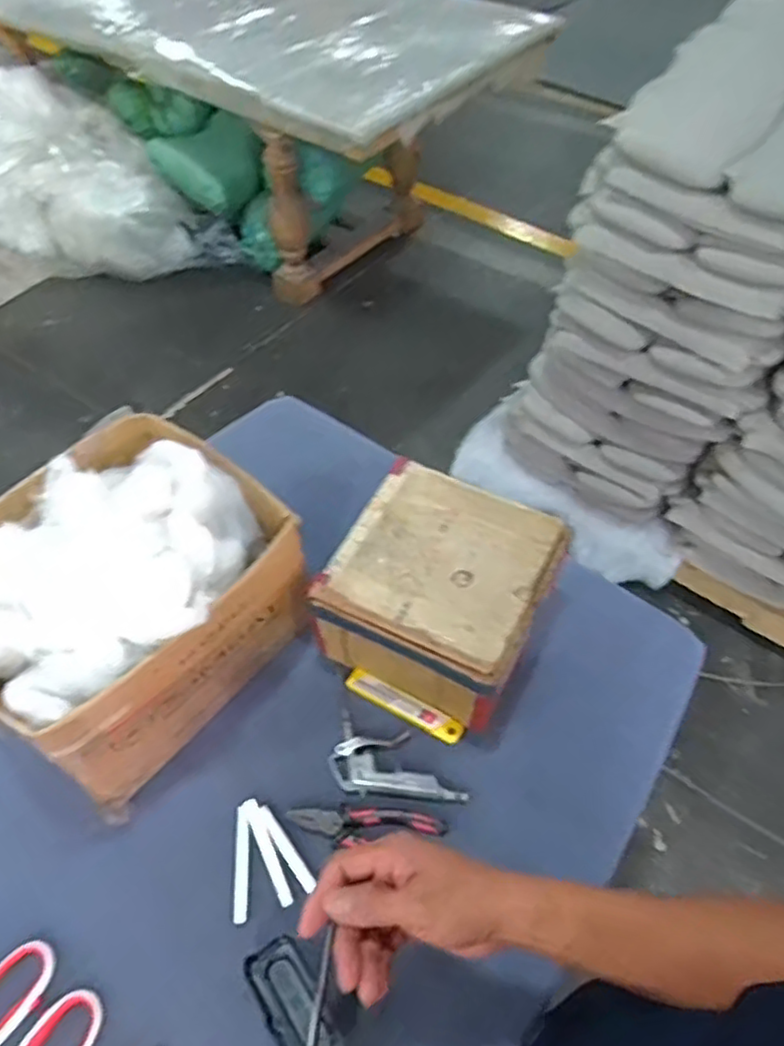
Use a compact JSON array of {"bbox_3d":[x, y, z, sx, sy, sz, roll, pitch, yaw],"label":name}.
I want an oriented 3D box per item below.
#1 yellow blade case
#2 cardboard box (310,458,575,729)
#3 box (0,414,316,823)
[{"bbox_3d":[0.014,0.200,0.749,0.138,0.009,0.026,25,57,19],"label":"yellow blade case"},{"bbox_3d":[0.056,0.076,0.763,0.215,0.132,0.228,22,56,17],"label":"cardboard box"},{"bbox_3d":[-0.276,0.069,0.700,0.266,0.210,0.298,37,61,26],"label":"box"}]

